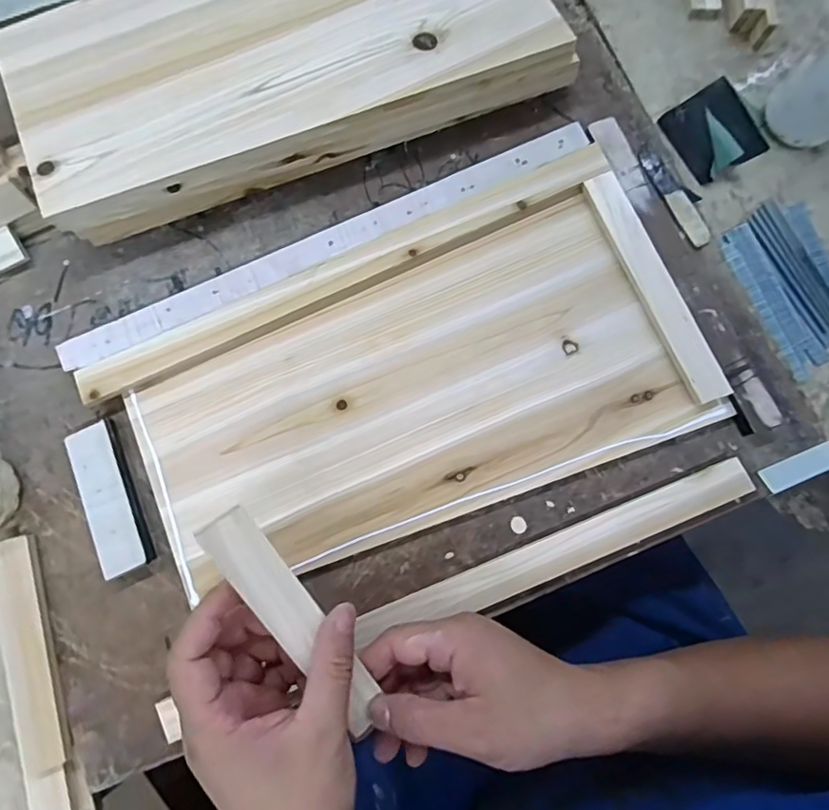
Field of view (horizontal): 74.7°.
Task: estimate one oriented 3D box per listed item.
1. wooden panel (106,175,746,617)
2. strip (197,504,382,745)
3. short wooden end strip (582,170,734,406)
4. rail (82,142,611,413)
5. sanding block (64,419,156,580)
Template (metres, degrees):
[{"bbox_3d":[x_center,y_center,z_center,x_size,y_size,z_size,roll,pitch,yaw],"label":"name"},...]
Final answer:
[{"bbox_3d":[0.008,-0.009,0.418,0.421,0.023,0.195,-22,80,-5],"label":"wooden panel"},{"bbox_3d":[-0.063,0.123,0.302,0.026,0.012,0.157,-32,108,-7],"label":"strip"},{"bbox_3d":[0.190,-0.096,0.432,0.027,0.011,0.201,-22,80,-5],"label":"short wooden end strip"},{"bbox_3d":[-0.047,-0.107,0.439,0.447,0.022,0.035,-25,81,-6],"label":"rail"},{"bbox_3d":[-0.226,0.069,0.403,0.036,0.018,0.111,-24,80,-6],"label":"sanding block"}]

